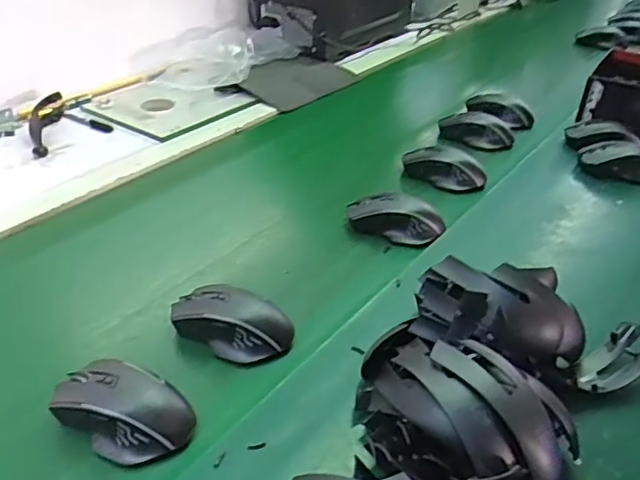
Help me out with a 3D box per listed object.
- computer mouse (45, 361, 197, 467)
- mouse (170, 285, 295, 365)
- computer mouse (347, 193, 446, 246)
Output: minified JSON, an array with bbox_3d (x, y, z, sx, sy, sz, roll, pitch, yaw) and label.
[{"bbox_3d":[-0.157,0.132,0.476,0.111,0.035,0.061,17,37,21],"label":"computer mouse"},{"bbox_3d":[-0.084,0.075,0.565,0.111,0.033,0.060,21,38,26],"label":"mouse"},{"bbox_3d":[0.091,-0.026,0.727,0.120,0.040,0.055,14,36,18],"label":"computer mouse"}]

